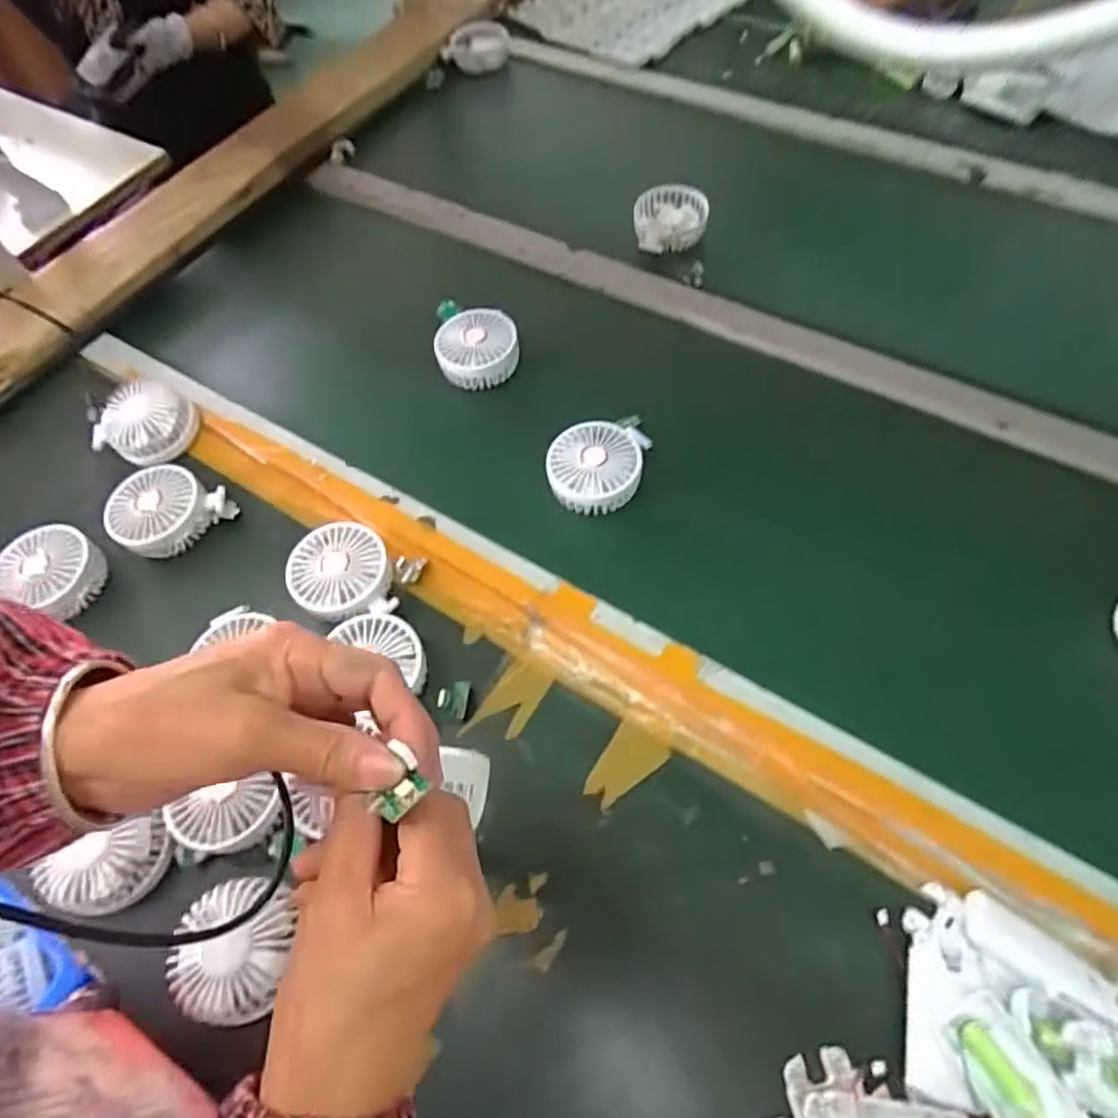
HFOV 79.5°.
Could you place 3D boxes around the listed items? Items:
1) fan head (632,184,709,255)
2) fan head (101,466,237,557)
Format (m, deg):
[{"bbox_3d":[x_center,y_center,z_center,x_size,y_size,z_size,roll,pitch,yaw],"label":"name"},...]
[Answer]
[{"bbox_3d":[0.125,-0.384,0.763,0.080,0.045,0.072,8,65,5],"label":"fan head"},{"bbox_3d":[-0.381,-0.044,0.651,0.086,0.047,0.090,-1,65,1],"label":"fan head"}]

